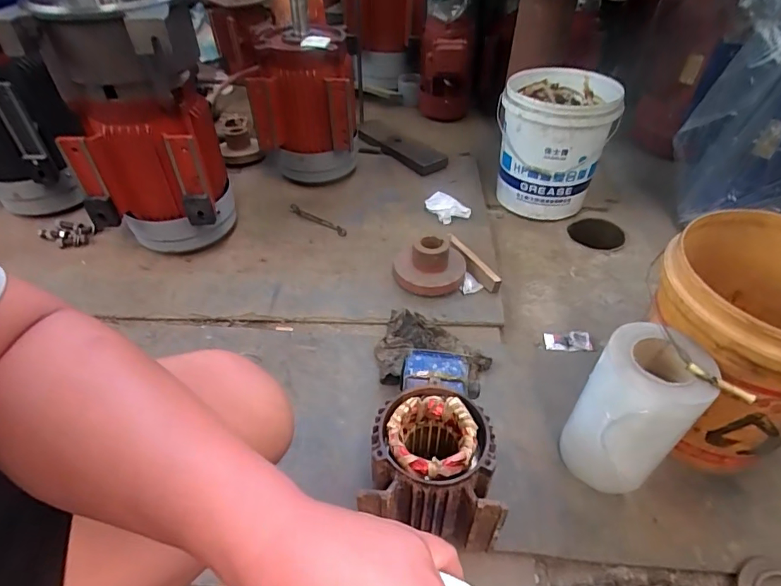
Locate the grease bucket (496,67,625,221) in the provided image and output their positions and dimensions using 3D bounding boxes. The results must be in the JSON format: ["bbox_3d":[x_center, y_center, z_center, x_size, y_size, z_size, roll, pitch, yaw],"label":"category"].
[{"bbox_3d":[0.405,-0.379,1.212,0.252,0.305,0.261,0,45,0],"label":"grease bucket"}]

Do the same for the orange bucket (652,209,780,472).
[{"bbox_3d":[0.535,0.078,0.727,0.286,0.288,0.281,-34,54,-30],"label":"orange bucket"}]

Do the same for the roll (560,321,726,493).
[{"bbox_3d":[0.346,0.185,0.690,0.131,0.263,0.154,27,50,24],"label":"roll"}]

